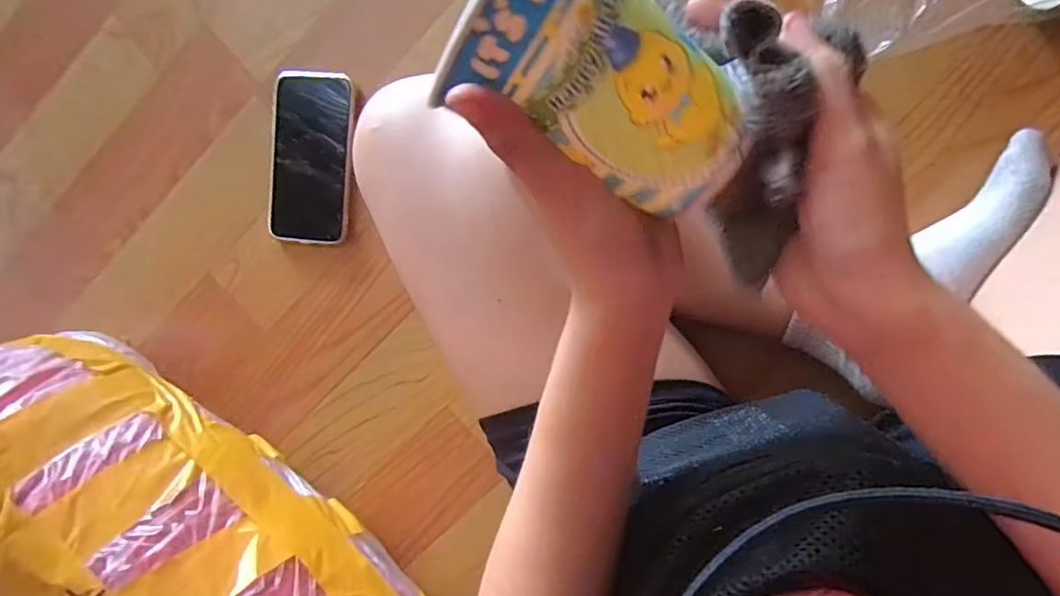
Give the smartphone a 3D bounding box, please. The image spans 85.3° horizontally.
[{"bbox_3d":[-0.193,-0.126,0.515,0.086,0.016,0.151,6,98,19],"label":"smartphone"}]

